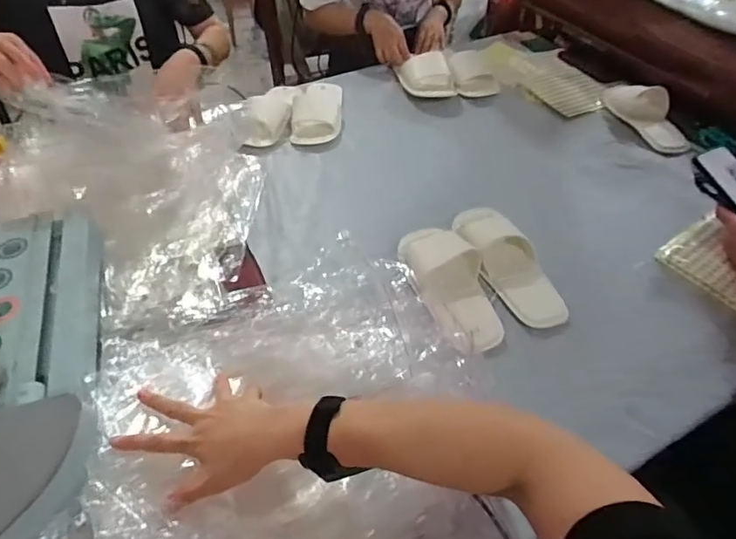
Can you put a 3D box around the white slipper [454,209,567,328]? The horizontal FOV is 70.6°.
[{"bbox_3d":[0.208,-0.014,0.790,0.082,0.045,0.240,-11,48,-11],"label":"white slipper"}]

